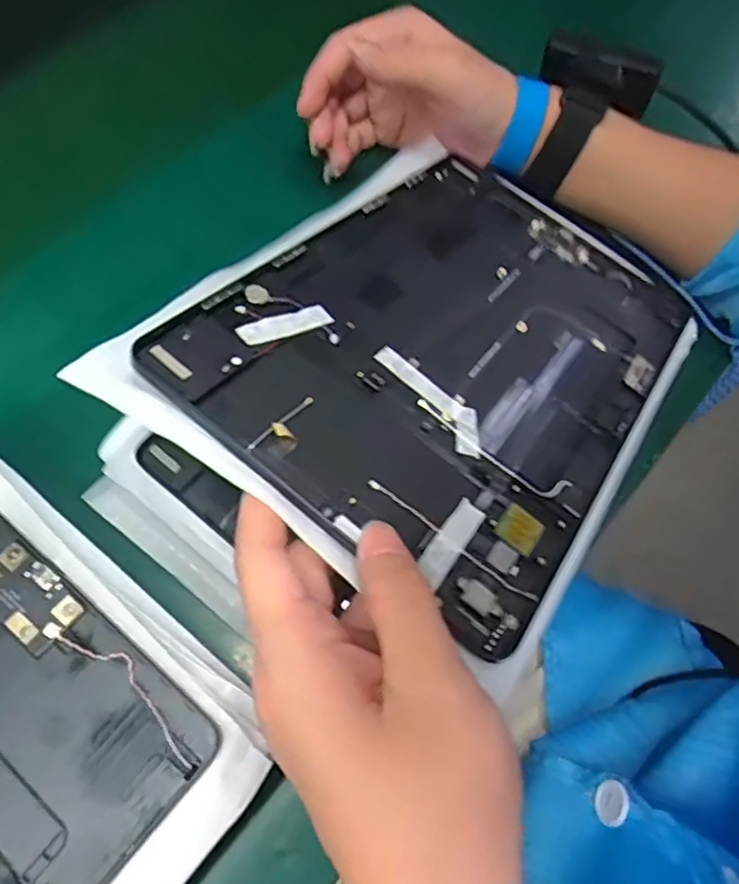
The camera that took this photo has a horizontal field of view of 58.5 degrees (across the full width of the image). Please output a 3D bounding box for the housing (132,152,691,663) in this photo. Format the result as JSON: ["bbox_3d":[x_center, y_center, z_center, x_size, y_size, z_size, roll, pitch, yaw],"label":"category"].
[{"bbox_3d":[0.047,-0.050,0.305,0.170,0.009,0.262,40,51,7],"label":"housing"}]

